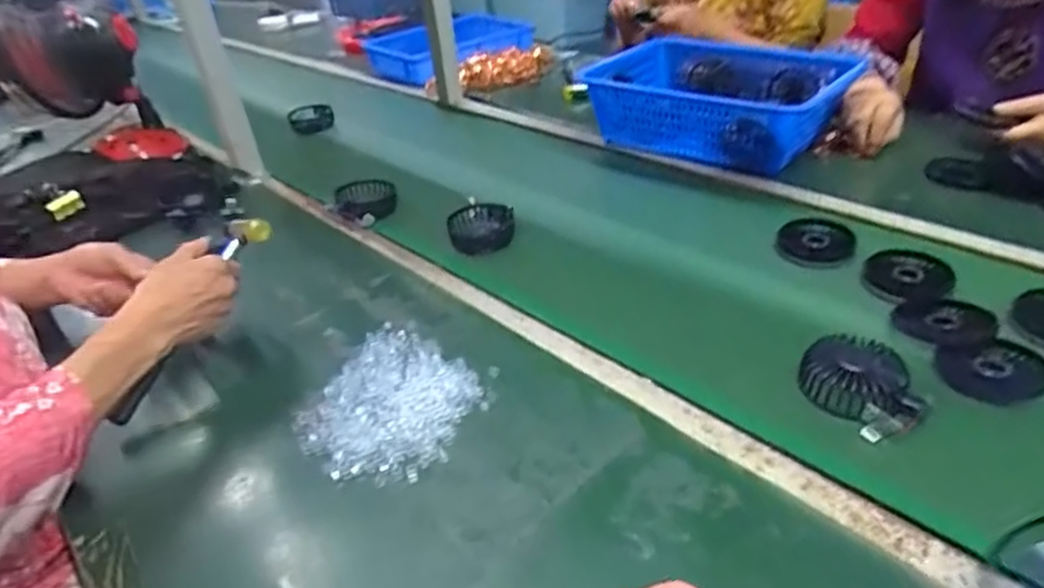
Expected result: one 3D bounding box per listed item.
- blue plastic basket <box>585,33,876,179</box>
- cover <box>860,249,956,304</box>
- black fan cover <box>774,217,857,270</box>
[{"bbox_3d":[0.308,-0.328,1.065,0.394,0.100,0.278,23,44,30],"label":"blue plastic basket"},{"bbox_3d":[0.421,-0.020,0.712,0.084,0.018,0.080,7,38,19],"label":"cover"},{"bbox_3d":[0.353,-0.063,0.784,0.085,0.019,0.085,9,39,22],"label":"black fan cover"}]

